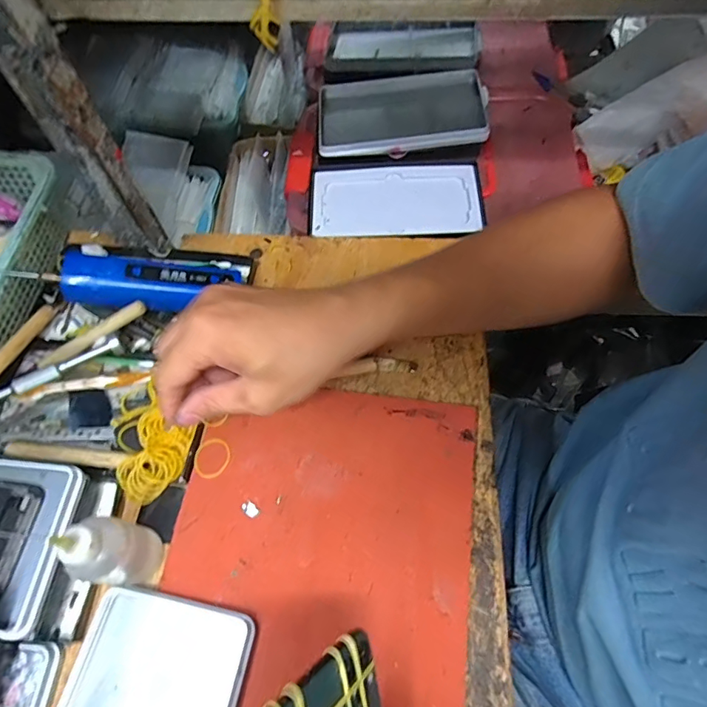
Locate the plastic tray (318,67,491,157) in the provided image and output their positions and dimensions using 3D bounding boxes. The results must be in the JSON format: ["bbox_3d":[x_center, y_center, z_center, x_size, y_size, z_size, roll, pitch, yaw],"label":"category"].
[{"bbox_3d":[0.054,-0.268,0.541,0.186,0.035,0.106,-2,63,1],"label":"plastic tray"}]

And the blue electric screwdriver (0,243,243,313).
[{"bbox_3d":[-0.178,-0.059,0.383,0.164,0.031,0.037,-1,61,-16],"label":"blue electric screwdriver"}]

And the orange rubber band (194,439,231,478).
[{"bbox_3d":[-0.106,0.078,0.358,0.026,0.004,0.030,25,66,13],"label":"orange rubber band"}]

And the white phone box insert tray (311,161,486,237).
[{"bbox_3d":[0.045,-0.158,0.498,0.174,0.018,0.106,-2,63,0],"label":"white phone box insert tray"}]

